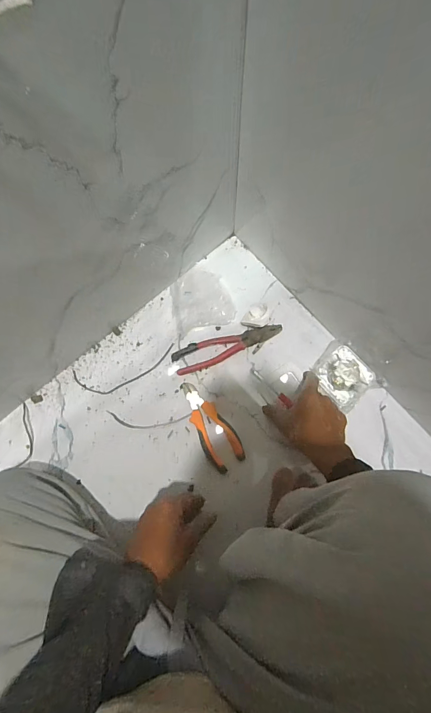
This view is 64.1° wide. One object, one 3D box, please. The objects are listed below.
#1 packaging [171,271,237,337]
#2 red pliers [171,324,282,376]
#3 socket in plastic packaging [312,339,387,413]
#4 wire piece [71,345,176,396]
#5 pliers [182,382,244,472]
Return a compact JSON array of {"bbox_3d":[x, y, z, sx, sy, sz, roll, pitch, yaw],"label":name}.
[{"bbox_3d":[-0.026,-0.106,0.609,0.102,0.045,0.108,-14,78,-4],"label":"packaging"},{"bbox_3d":[0.021,-0.017,0.596,0.192,0.019,0.044,-18,80,-2],"label":"red pliers"},{"bbox_3d":[0.219,0.029,0.575,0.086,0.045,0.104,-38,82,-6],"label":"socket in plastic packaging"},{"bbox_3d":[-0.156,0.028,0.609,0.182,0.005,0.054,-16,80,-2],"label":"wire piece"},{"bbox_3d":[-0.006,0.112,0.577,0.062,0.021,0.155,-25,81,-3],"label":"pliers"}]

